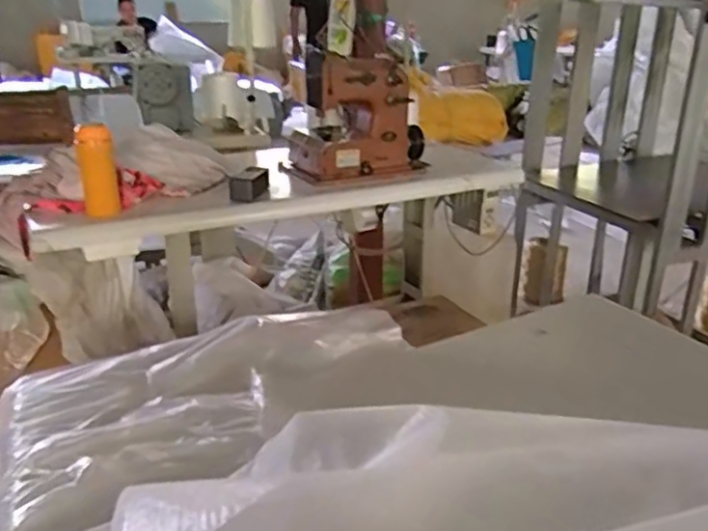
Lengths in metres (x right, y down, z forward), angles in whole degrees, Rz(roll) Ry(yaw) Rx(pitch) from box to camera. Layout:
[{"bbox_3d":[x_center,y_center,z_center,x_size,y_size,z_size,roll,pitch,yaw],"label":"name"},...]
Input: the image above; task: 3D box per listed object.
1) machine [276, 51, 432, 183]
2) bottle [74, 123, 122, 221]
[{"bbox_3d":[0.018,-0.340,1.506,0.325,0.256,0.153,-4,23,-8],"label":"machine"},{"bbox_3d":[-0.474,-0.179,1.206,0.069,0.156,0.051,-6,23,-15],"label":"bottle"}]

